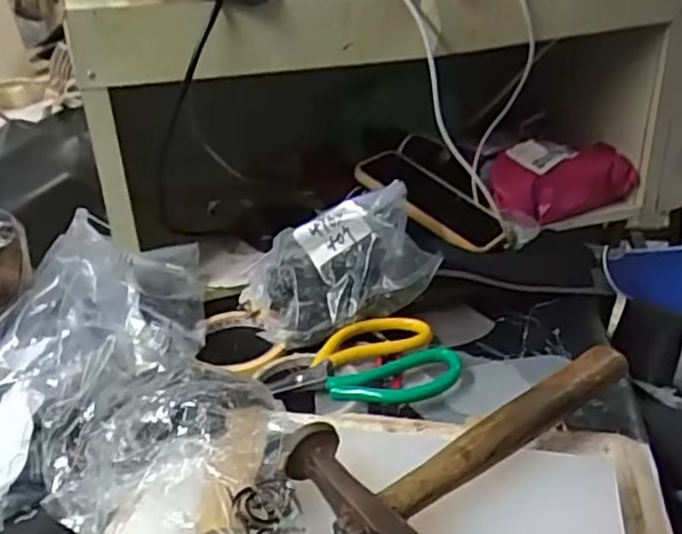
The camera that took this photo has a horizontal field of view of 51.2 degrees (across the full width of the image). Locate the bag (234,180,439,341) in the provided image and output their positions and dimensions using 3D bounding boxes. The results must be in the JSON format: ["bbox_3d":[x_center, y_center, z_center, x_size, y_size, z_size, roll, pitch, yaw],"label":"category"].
[{"bbox_3d":[-0.007,-0.003,0.634,0.155,0.094,0.115,-13,28,-15],"label":"bag"}]

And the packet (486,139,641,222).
[{"bbox_3d":[0.242,-0.097,0.793,0.171,0.074,0.068,-10,28,-14],"label":"packet"}]

